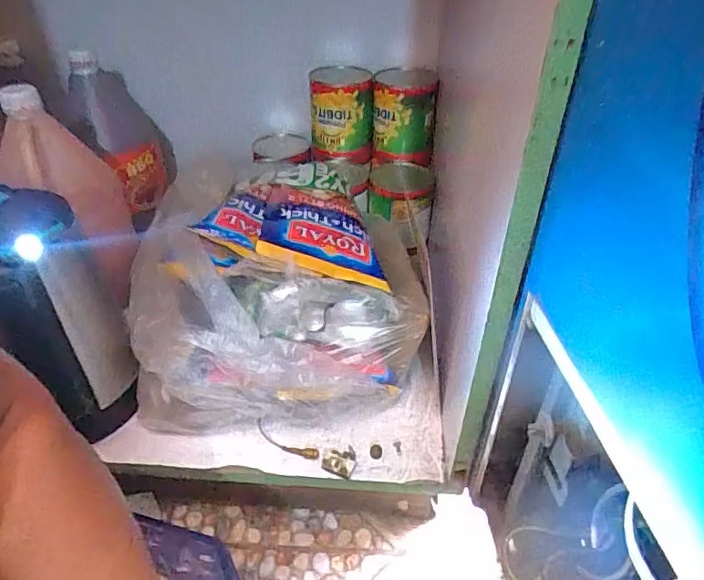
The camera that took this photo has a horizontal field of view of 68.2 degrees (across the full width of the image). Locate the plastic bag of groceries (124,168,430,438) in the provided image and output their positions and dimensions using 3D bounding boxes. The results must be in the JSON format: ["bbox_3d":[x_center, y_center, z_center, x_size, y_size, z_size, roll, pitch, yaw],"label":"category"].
[{"bbox_3d":[-0.098,0.003,0.620,0.310,0.176,0.300,-11,39,-14],"label":"plastic bag of groceries"}]

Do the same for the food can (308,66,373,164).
[{"bbox_3d":[-0.019,-0.288,0.850,0.098,0.116,0.112,-1,38,-2],"label":"food can"}]

